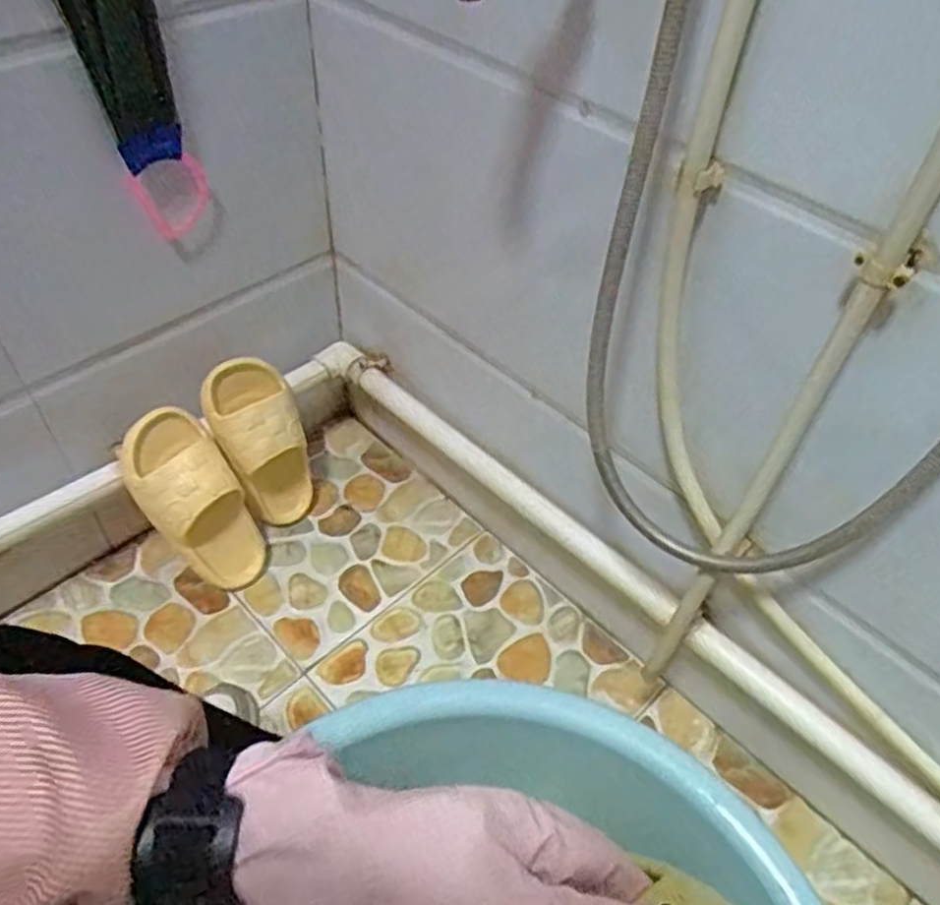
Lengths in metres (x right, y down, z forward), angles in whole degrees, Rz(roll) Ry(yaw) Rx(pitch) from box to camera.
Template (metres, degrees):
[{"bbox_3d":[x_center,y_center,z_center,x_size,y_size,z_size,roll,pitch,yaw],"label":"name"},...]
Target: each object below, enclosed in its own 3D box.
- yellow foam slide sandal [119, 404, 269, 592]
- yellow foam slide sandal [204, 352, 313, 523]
[{"bbox_3d":[-0.336,0.067,0.913,0.115,0.227,0.124,-25,55,-23],"label":"yellow foam slide sandal"},{"bbox_3d":[-0.271,0.003,0.968,0.106,0.252,0.081,-26,56,-24],"label":"yellow foam slide sandal"}]

